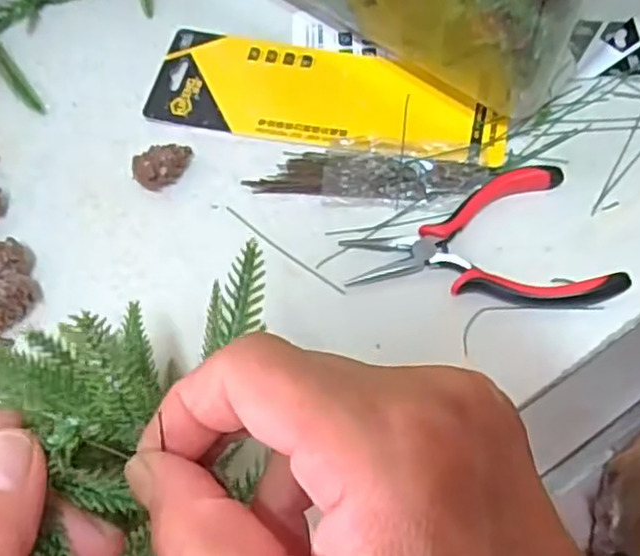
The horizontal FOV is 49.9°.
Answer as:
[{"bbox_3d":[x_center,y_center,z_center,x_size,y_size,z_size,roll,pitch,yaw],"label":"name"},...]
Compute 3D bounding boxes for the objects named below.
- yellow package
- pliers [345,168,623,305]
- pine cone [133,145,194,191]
[{"bbox_3d":[0.004,-0.115,0.429,0.220,0.009,0.077,12,63,10],"label":"yellow package"},{"bbox_3d":[0.085,-0.025,0.369,0.139,0.013,0.076,0,62,4],"label":"pliers"},{"bbox_3d":[-0.090,-0.065,0.402,0.036,0.022,0.017,-33,64,-13],"label":"pine cone"}]

